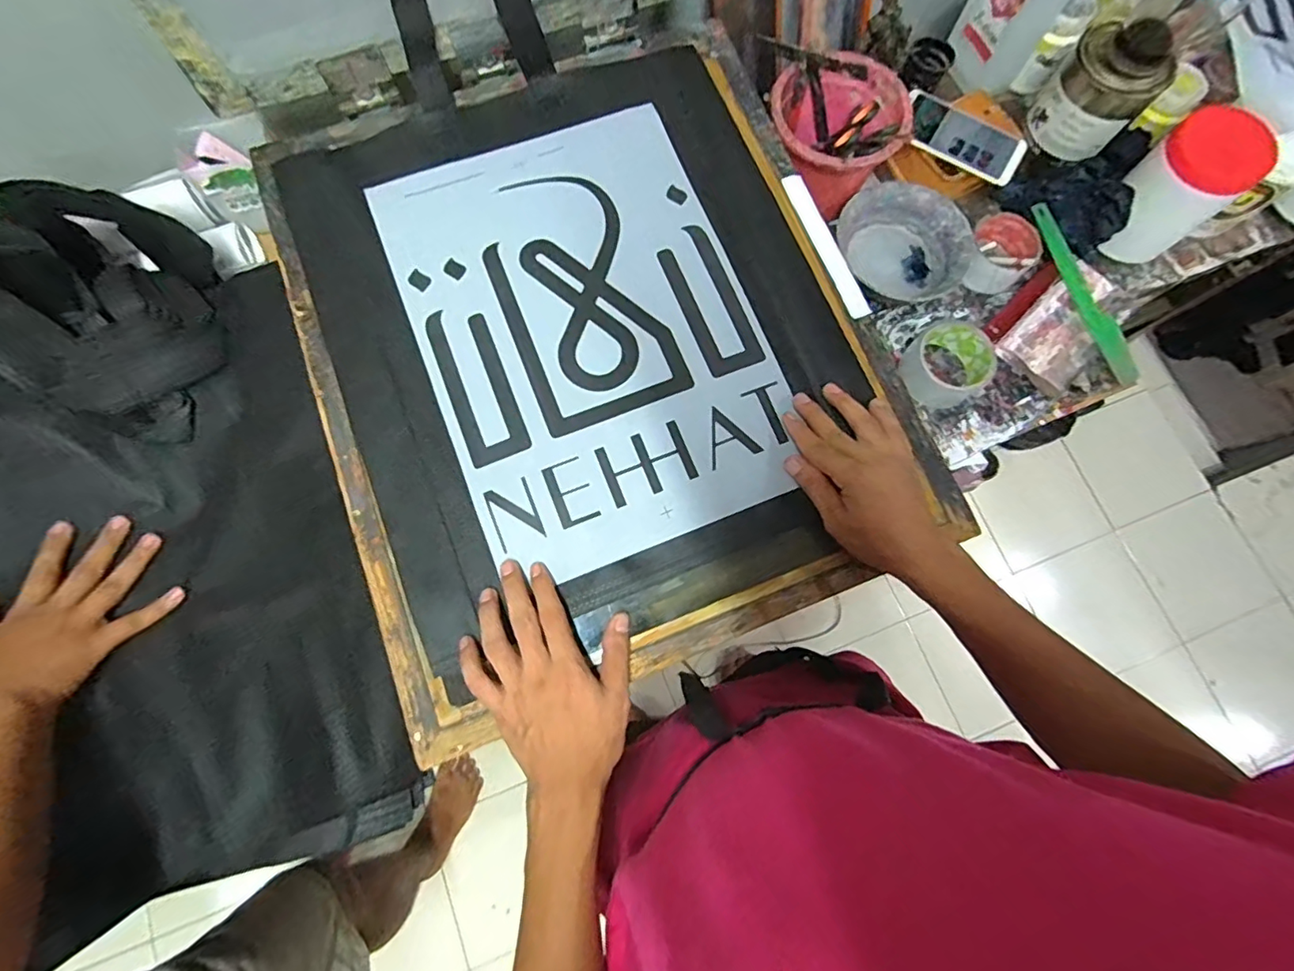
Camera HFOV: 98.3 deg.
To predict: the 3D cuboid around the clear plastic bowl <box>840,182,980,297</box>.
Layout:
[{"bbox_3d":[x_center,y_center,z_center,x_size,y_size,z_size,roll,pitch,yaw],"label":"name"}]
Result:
[{"bbox_3d":[0.313,-0.295,0.684,0.121,0.057,0.153,-40,81,-9],"label":"clear plastic bowl"}]

